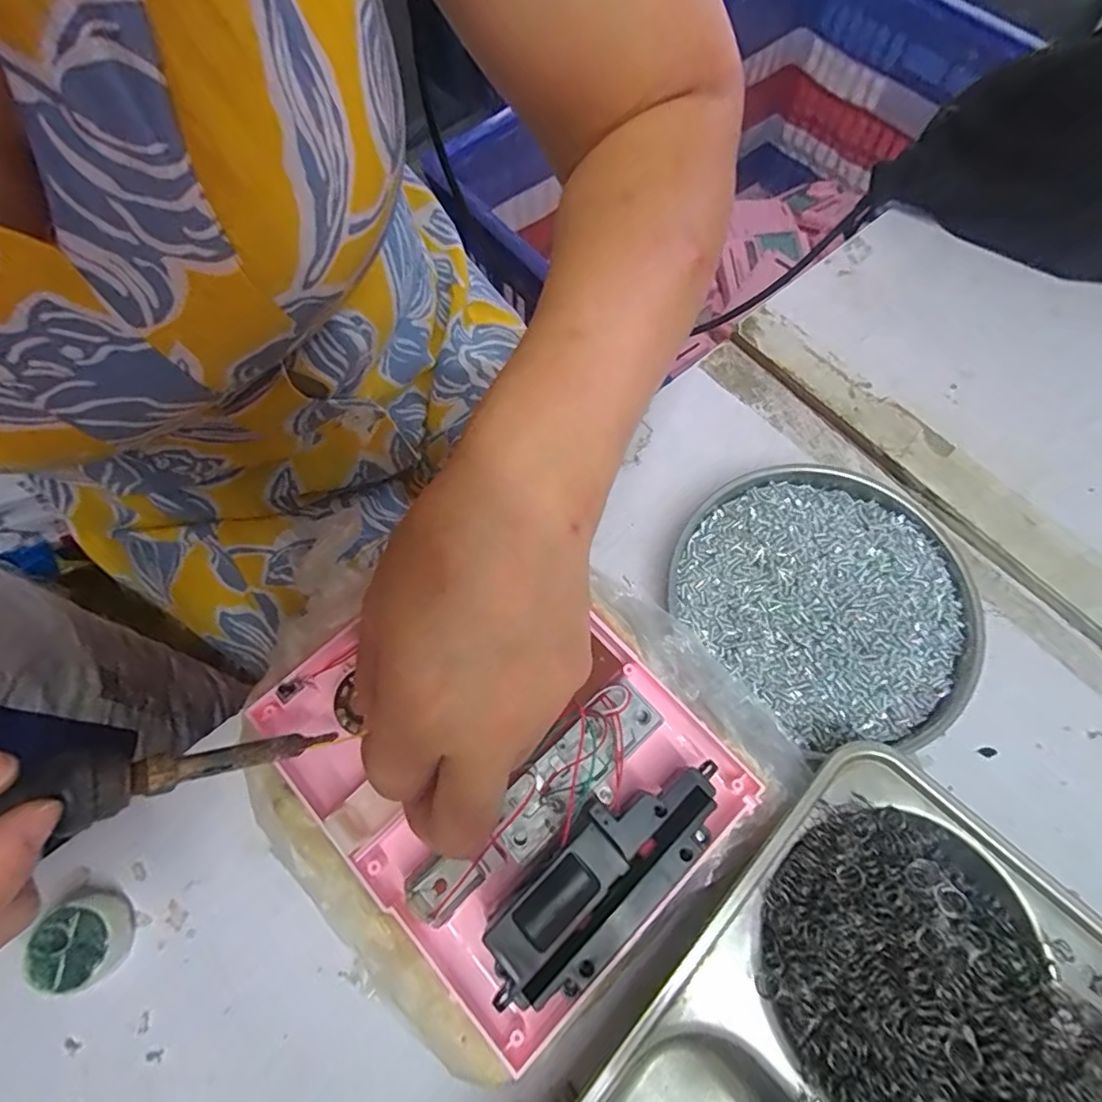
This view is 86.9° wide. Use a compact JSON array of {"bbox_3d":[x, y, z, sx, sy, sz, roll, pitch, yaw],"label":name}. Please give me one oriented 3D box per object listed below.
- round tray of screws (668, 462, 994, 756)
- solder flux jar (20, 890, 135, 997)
[{"bbox_3d":[0.128,0.023,0.273,0.121,0.026,0.136,-32,71,-10],"label":"round tray of screws"},{"bbox_3d":[-0.191,0.160,0.237,0.031,0.017,0.033,-1,69,2],"label":"solder flux jar"}]

